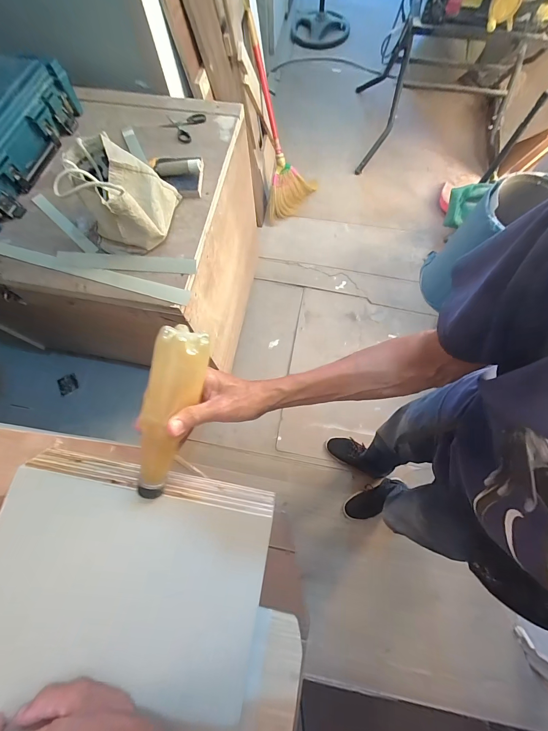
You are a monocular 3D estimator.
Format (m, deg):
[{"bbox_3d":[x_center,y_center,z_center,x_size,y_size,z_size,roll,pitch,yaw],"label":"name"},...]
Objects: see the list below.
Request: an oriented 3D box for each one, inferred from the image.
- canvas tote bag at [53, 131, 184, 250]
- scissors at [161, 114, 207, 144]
[{"bbox_3d":[-0.343,-0.375,0.687,0.189,0.159,0.184,9,72,4],"label":"canvas tote bag"},{"bbox_3d":[-0.258,-0.679,0.864,0.101,0.011,0.105,27,74,9],"label":"scissors"}]

